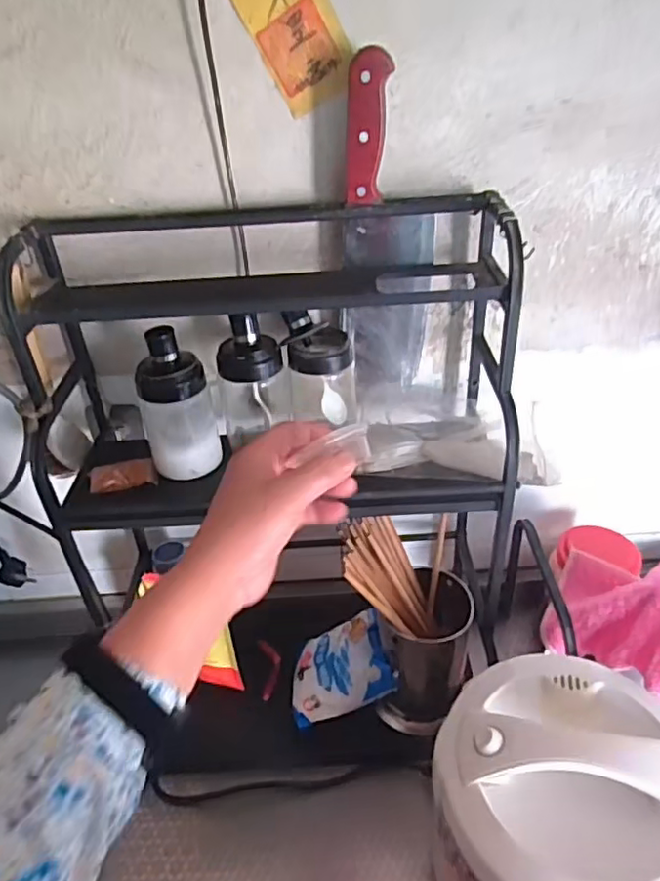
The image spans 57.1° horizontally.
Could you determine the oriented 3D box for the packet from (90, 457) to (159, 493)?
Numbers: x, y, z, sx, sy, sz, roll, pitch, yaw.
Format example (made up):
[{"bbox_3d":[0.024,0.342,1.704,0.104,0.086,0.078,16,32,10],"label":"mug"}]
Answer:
[{"bbox_3d":[-0.191,0.032,0.559,0.058,0.013,0.033,-15,38,-15],"label":"packet"}]

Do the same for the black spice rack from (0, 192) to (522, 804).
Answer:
[{"bbox_3d":[-0.054,0.071,0.635,0.428,0.570,0.200,-1,37,3],"label":"black spice rack"}]

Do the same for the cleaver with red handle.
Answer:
[{"bbox_3d":[0.052,-0.173,0.535,0.076,0.284,0.025,0,37,5],"label":"cleaver with red handle"}]

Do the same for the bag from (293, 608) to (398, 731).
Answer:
[{"bbox_3d":[0.011,0.256,0.691,0.134,0.028,0.095,-29,51,22],"label":"bag"}]

